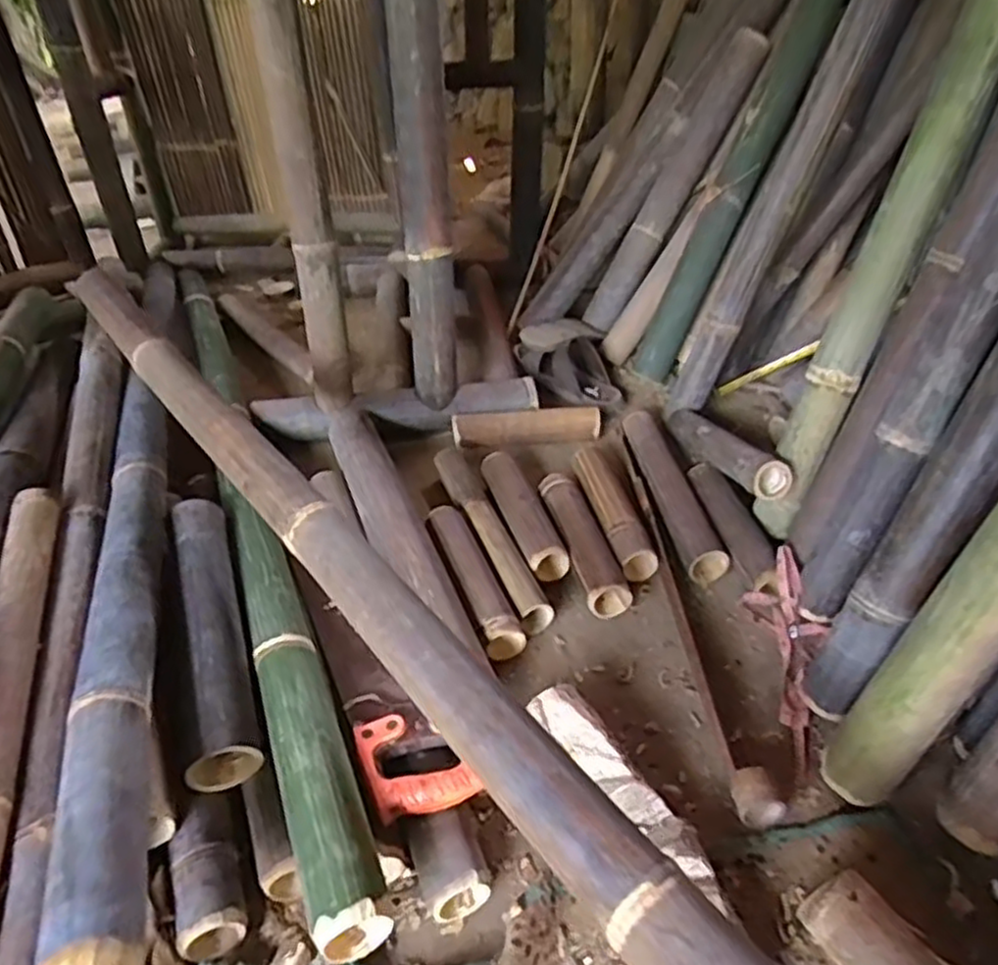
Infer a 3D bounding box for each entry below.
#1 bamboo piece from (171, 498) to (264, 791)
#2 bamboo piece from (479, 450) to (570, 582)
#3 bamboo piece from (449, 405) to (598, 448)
[{"bbox_3d":[-0.337,0.164,0.857,0.073,0.072,0.389,-14,39,-17],"label":"bamboo piece"},{"bbox_3d":[0.032,0.042,1.090,0.058,0.052,0.255,-12,38,-15],"label":"bamboo piece"},{"bbox_3d":[0.047,-0.097,1.270,0.252,0.048,0.051,-1,37,-1],"label":"bamboo piece"}]

